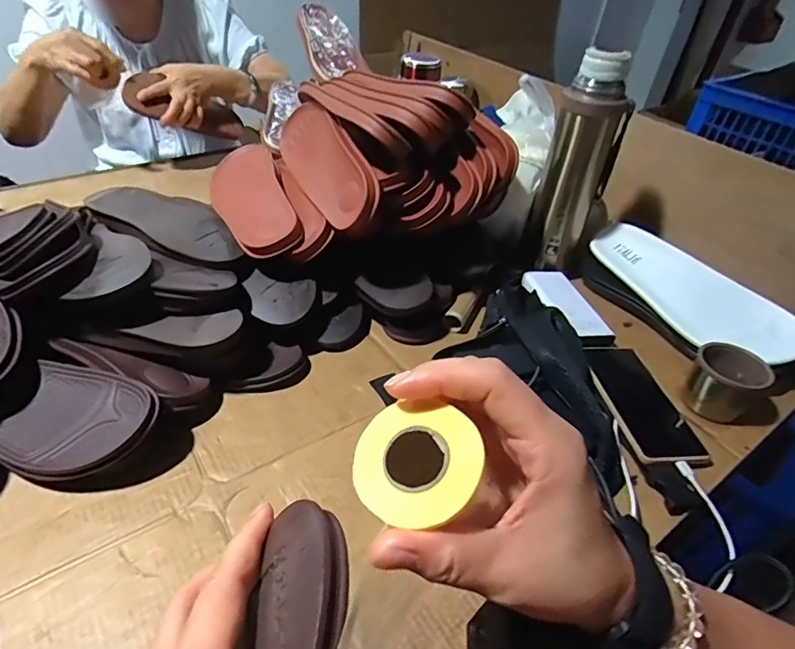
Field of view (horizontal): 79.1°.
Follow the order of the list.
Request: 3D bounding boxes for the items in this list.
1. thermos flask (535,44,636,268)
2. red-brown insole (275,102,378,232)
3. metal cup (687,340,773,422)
[{"bbox_3d":[0.249,-0.215,0.657,0.087,0.268,0.099,23,44,19],"label":"thermos flask"},{"bbox_3d":[-0.090,-0.201,0.580,0.029,0.086,0.242,9,33,-42],"label":"red-brown insole"},{"bbox_3d":[0.368,0.066,0.545,0.071,0.065,0.070,3,42,-3],"label":"metal cup"}]

